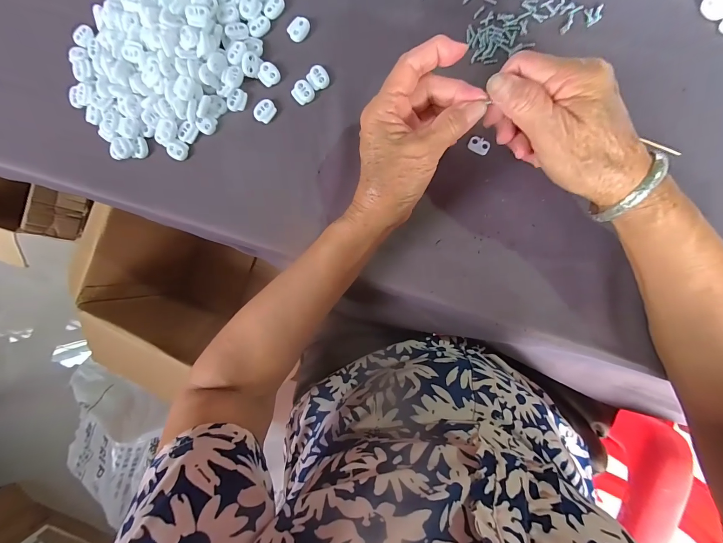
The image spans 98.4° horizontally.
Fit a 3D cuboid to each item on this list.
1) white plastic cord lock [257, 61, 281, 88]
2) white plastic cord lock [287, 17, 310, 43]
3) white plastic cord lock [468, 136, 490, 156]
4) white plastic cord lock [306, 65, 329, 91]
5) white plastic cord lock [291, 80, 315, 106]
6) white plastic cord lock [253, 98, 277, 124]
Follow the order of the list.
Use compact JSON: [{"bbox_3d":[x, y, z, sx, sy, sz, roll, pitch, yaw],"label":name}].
[{"bbox_3d":[-0.091,-0.194,0.307,0.020,0.004,0.020,-43,86,7],"label":"white plastic cord lock"},{"bbox_3d":[-0.061,-0.235,0.303,0.019,0.004,0.023,43,97,4],"label":"white plastic cord lock"},{"bbox_3d":[0.107,-0.115,0.285,0.019,0.004,0.014,26,95,6],"label":"white plastic cord lock"},{"bbox_3d":[-0.042,-0.187,0.302,0.020,0.005,0.021,-34,88,8],"label":"white plastic cord lock"},{"bbox_3d":[-0.057,-0.174,0.304,0.020,0.006,0.020,-44,86,7],"label":"white plastic cord lock"},{"bbox_3d":[-0.096,-0.159,0.309,0.019,0.004,0.022,40,97,5],"label":"white plastic cord lock"}]

